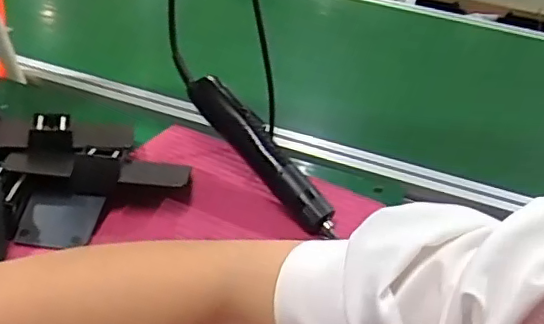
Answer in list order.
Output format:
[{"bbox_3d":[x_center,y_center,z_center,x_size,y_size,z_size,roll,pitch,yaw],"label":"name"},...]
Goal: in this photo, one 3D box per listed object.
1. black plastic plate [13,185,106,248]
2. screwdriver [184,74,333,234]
[{"bbox_3d":[-0.185,0.049,0.499,0.061,0.005,0.057,11,49,-5],"label":"black plastic plate"},{"bbox_3d":[-0.011,-0.012,0.564,0.029,0.032,0.208,-25,64,-38],"label":"screwdriver"}]

